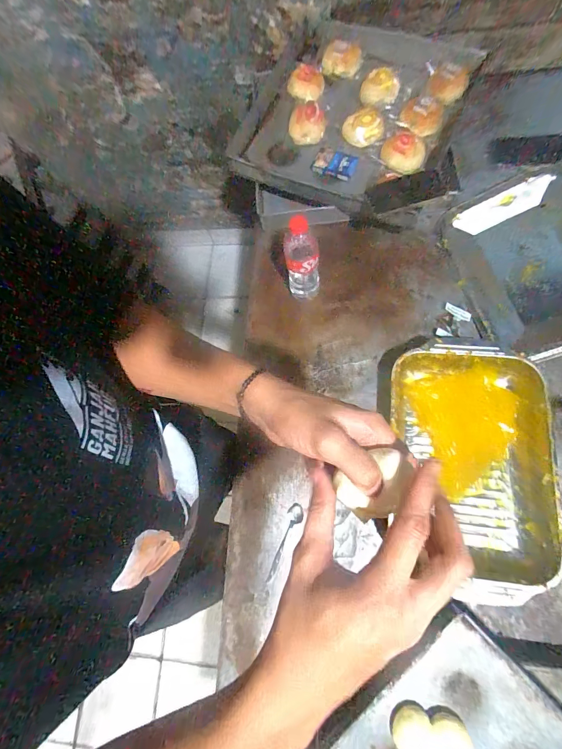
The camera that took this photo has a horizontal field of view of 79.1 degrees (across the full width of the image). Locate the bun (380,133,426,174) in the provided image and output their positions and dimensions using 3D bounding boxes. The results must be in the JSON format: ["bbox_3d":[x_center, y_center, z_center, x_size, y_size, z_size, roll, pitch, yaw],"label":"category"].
[{"bbox_3d":[0.274,-0.494,0.760,0.090,0.045,0.064,23,79,13],"label":"bun"}]

